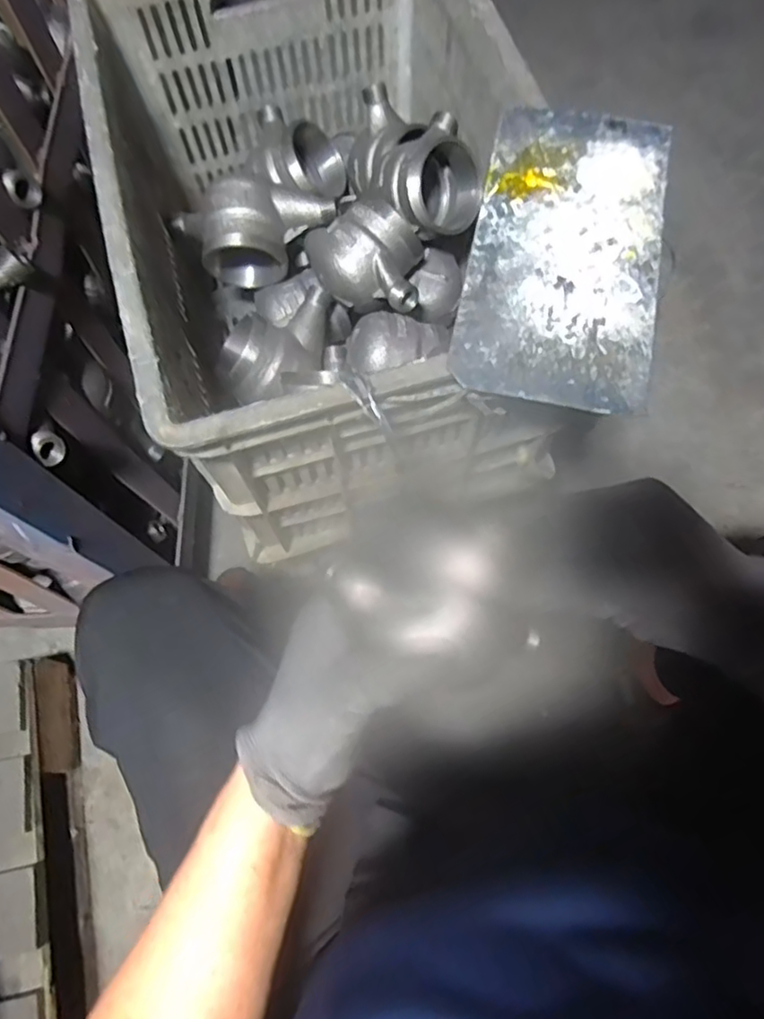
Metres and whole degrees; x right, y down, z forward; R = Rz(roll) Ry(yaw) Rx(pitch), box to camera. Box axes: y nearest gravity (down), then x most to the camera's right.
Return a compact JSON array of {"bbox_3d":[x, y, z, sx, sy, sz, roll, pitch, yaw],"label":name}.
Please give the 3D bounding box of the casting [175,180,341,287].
[{"bbox_3d":[-0.119,-0.270,0.605,0.148,0.076,0.076,-14,70,-3],"label":"casting"}]

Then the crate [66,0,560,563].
[{"bbox_3d":[-0.045,-0.245,0.563,0.316,0.240,0.475,-16,70,-4],"label":"crate"}]

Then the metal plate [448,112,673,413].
[{"bbox_3d":[0.121,-0.172,0.416,0.118,0.007,0.234,11,71,6],"label":"metal plate"}]

